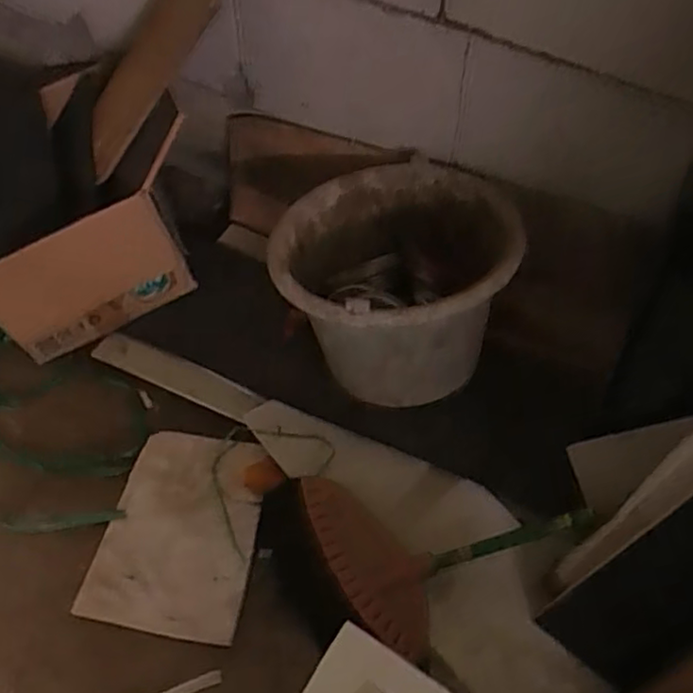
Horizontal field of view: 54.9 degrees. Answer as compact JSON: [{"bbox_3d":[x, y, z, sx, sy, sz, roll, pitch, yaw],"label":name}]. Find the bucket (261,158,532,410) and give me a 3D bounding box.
[{"bbox_3d":[0.059,-0.092,0.779,0.264,0.185,0.267,-2,55,-4],"label":"bucket"}]

